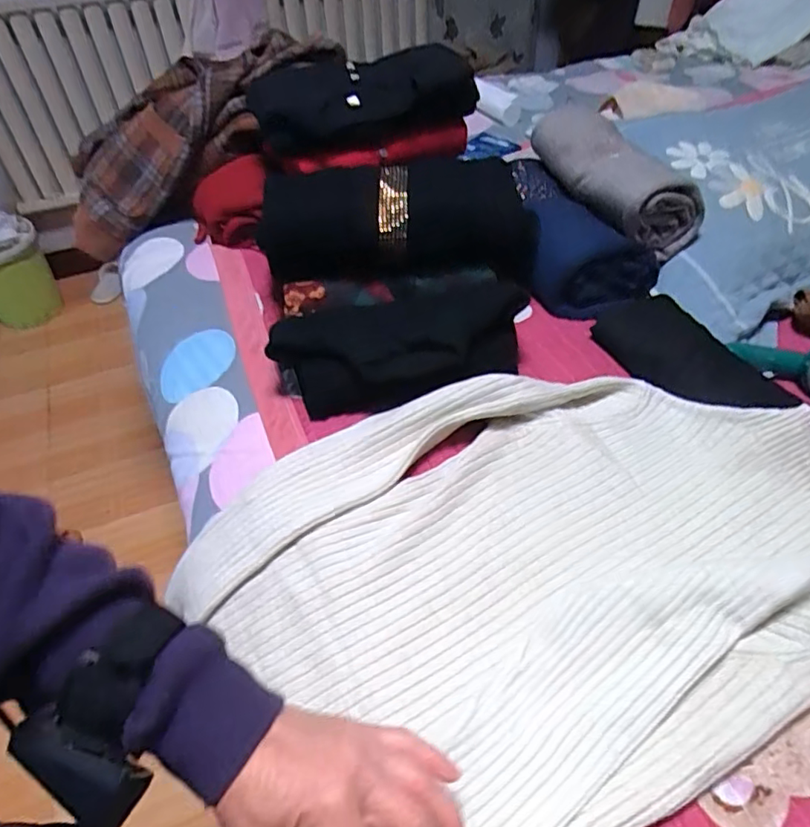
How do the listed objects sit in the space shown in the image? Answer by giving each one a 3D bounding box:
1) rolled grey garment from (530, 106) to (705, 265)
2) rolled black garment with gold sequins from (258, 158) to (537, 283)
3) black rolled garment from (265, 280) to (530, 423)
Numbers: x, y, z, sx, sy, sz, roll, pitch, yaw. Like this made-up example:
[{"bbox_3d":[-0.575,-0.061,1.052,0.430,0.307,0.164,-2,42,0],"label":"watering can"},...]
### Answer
[{"bbox_3d":[0.256,-0.306,0.738,0.097,0.088,0.255,-29,66,-19],"label":"rolled grey garment"},{"bbox_3d":[-0.016,-0.239,0.699,0.314,0.103,0.143,-5,48,-3],"label":"rolled black garment with gold sequins"},{"bbox_3d":[-0.007,-0.075,0.620,0.261,0.066,0.133,-10,49,-6],"label":"black rolled garment"}]

